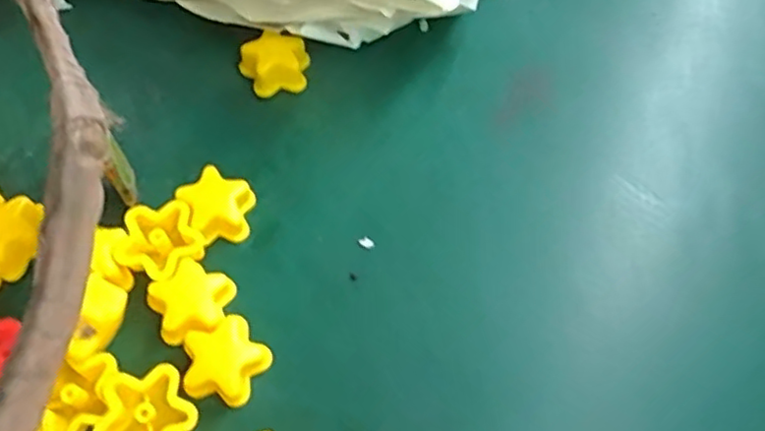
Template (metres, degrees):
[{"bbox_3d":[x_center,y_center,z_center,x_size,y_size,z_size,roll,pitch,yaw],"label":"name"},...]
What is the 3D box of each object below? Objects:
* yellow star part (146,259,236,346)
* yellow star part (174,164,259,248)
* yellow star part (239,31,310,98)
[{"bbox_3d":[-0.060,0.029,0.198,0.025,0.016,0.024,19,65,4],"label":"yellow star part"},{"bbox_3d":[-0.055,-0.003,0.212,0.022,0.015,0.023,-31,71,-17],"label":"yellow star part"},{"bbox_3d":[-0.041,-0.057,0.238,0.025,0.015,0.020,-8,66,-8],"label":"yellow star part"}]

